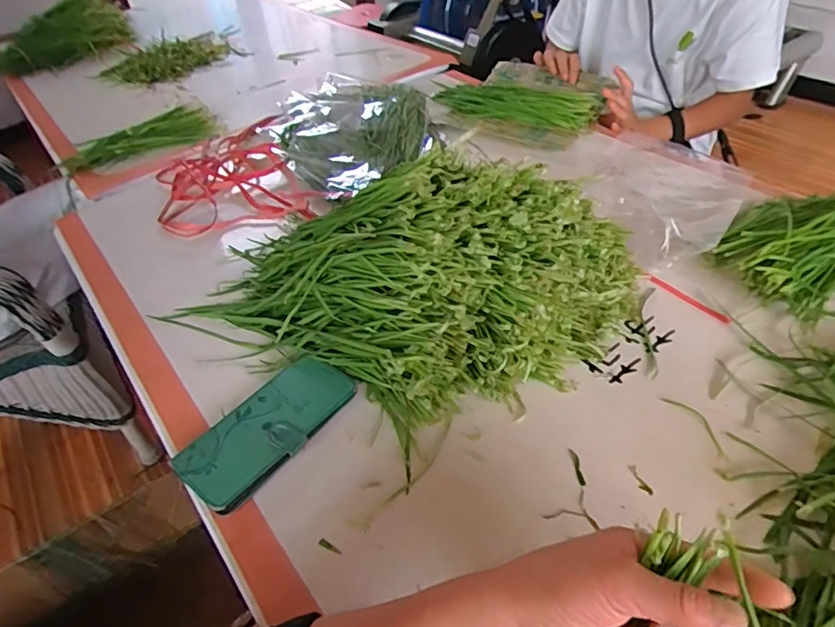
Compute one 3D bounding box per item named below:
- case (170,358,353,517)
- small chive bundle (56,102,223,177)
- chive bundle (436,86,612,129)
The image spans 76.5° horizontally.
[{"bbox_3d":[-0.135,0.102,0.481,0.074,0.020,0.156,25,52,28],"label":"case"},{"bbox_3d":[-0.478,-0.306,0.924,0.268,0.040,0.109,-35,51,-26],"label":"small chive bundle"},{"bbox_3d":[0.167,-0.365,0.911,0.271,0.025,0.096,12,47,18],"label":"chive bundle"}]

